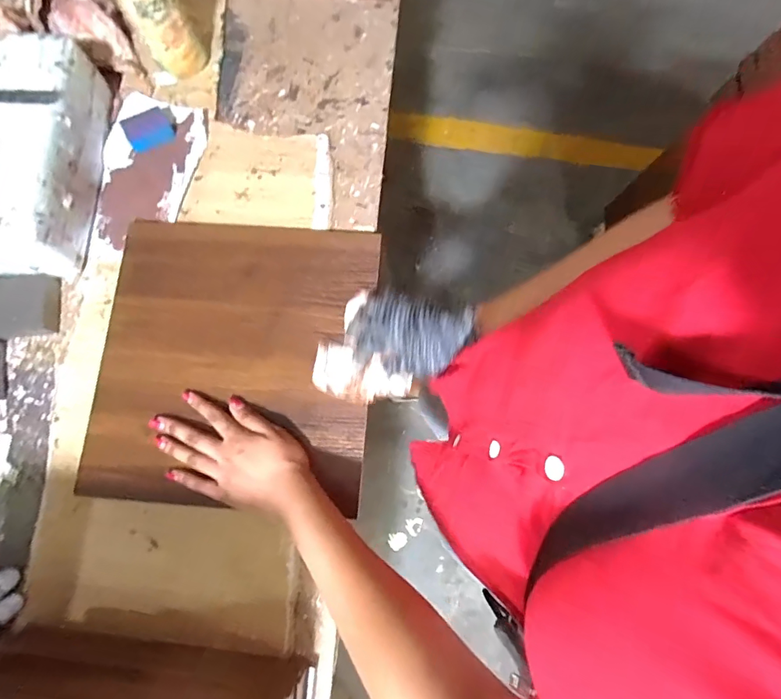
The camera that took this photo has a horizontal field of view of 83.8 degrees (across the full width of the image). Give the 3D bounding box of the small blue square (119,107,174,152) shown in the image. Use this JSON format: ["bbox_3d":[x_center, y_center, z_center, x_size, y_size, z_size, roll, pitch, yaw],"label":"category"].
[{"bbox_3d":[-0.314,-0.287,0.565,0.055,0.022,0.036,-26,81,-8],"label":"small blue square"}]

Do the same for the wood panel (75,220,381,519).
[{"bbox_3d":[-0.183,0.006,0.515,0.316,0.021,0.332,4,76,2],"label":"wood panel"}]

